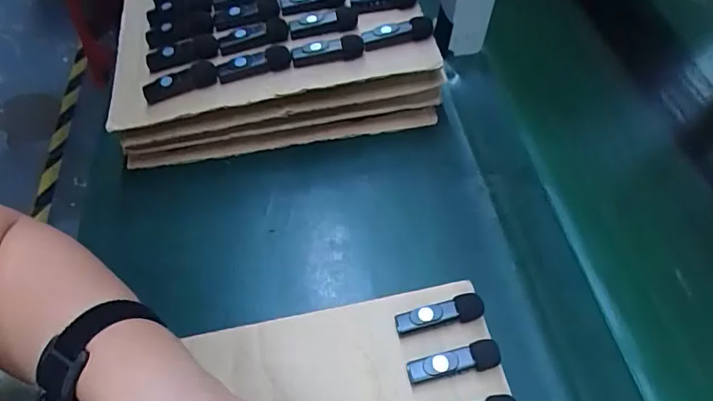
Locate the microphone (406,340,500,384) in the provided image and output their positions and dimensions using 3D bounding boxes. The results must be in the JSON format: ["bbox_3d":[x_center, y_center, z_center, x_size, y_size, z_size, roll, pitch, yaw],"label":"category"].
[{"bbox_3d":[0.067,0.112,0.324,0.063,0.012,0.017,-10,56,-10],"label":"microphone"}]

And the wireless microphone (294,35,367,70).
[{"bbox_3d":[-0.025,-0.133,0.424,0.064,0.021,0.012,-7,55,-8],"label":"wireless microphone"}]

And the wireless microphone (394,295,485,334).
[{"bbox_3d":[0.060,0.083,0.346,0.063,0.014,0.019,-6,55,-7],"label":"wireless microphone"}]

